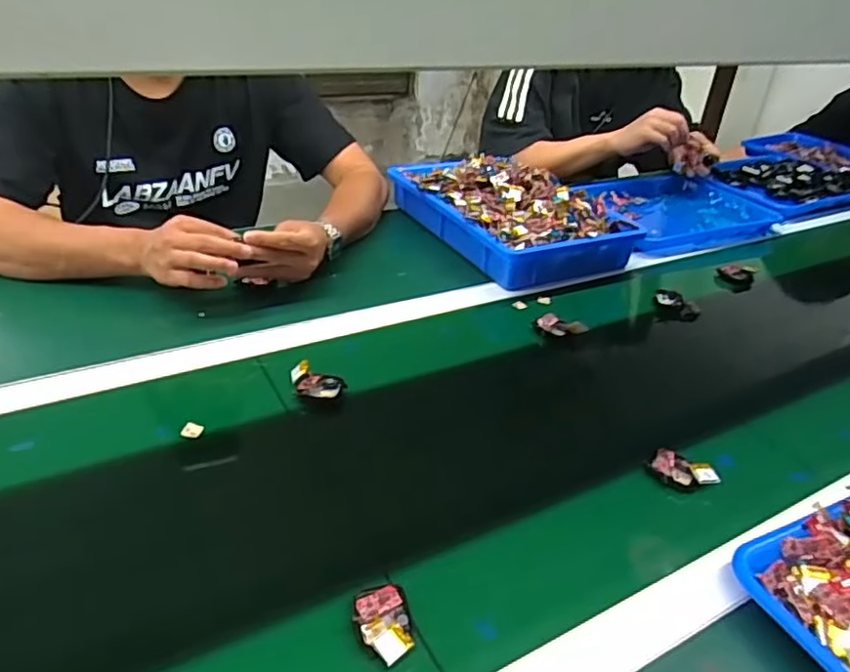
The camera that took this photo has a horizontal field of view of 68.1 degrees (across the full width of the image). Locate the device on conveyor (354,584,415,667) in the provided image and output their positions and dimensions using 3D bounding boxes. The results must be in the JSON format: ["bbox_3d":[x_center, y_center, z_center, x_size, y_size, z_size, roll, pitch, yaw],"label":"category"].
[{"bbox_3d":[-0.027,0.193,0.419,0.035,0.017,0.055,-2,32,-14],"label":"device on conveyor"}]

